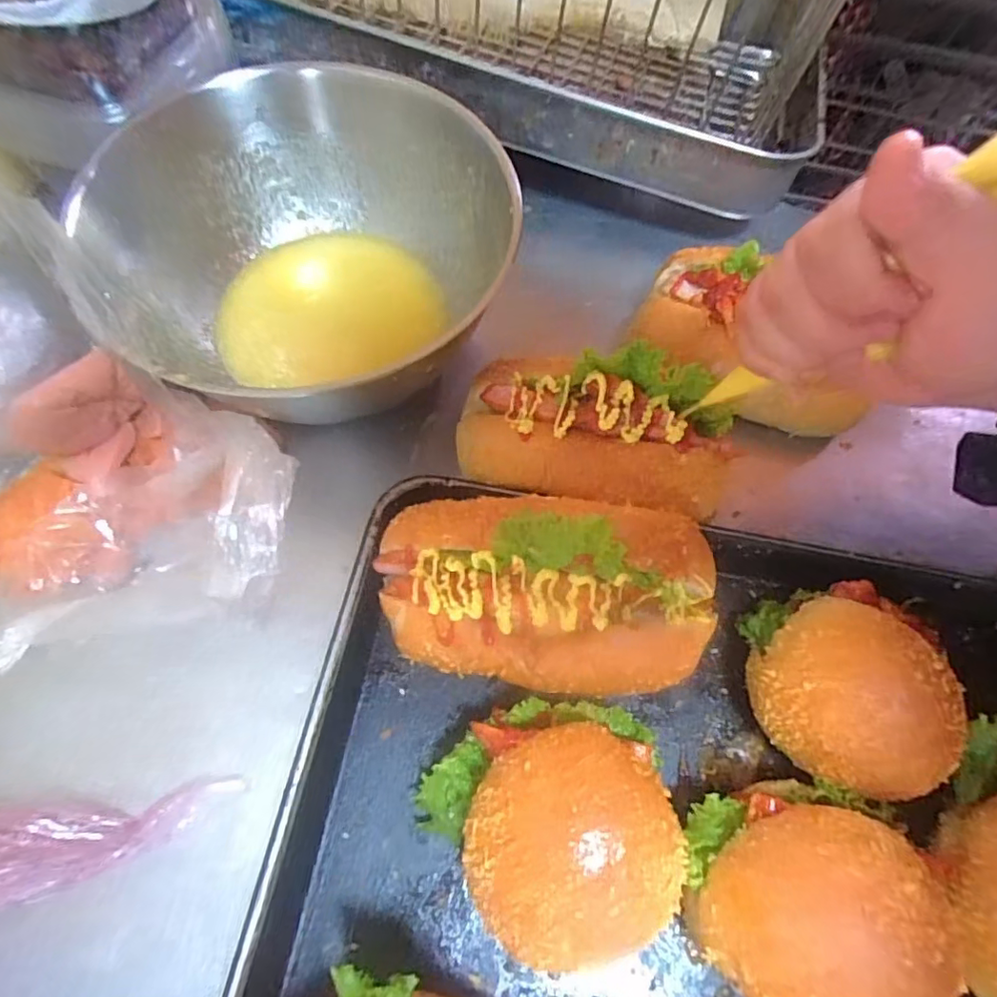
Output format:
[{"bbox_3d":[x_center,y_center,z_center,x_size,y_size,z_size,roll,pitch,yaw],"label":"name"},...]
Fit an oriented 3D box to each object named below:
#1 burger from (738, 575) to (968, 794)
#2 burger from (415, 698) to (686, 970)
[{"bbox_3d":[0.164,0.086,0.254,0.083,0.061,0.094,3,67,-2],"label":"burger"},{"bbox_3d":[0.021,0.137,0.228,0.107,0.059,0.094,-7,68,-6],"label":"burger"}]

